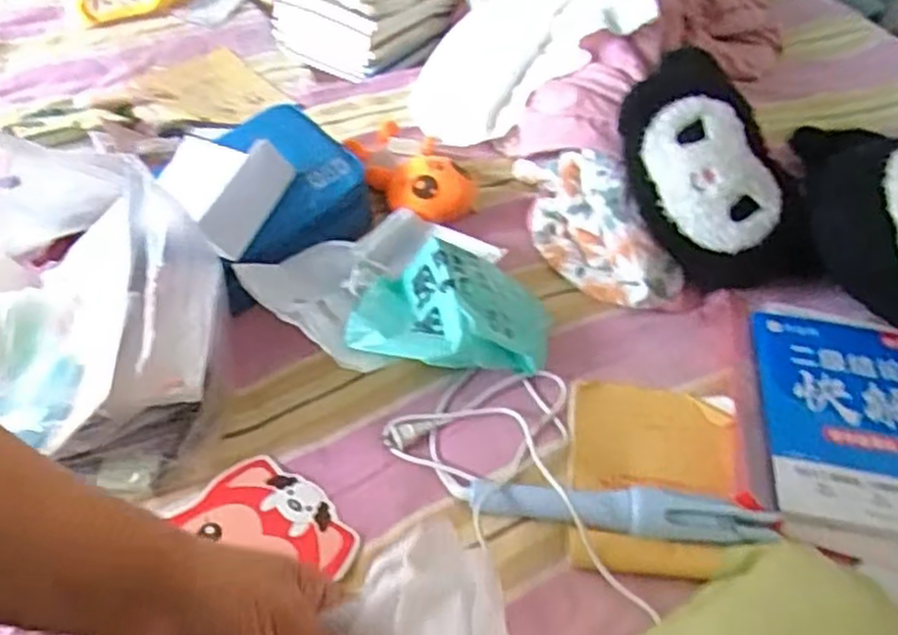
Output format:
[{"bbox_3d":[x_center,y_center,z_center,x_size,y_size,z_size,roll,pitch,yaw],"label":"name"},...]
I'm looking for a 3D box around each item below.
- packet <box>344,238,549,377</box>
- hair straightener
[{"bbox_3d":[0.003,0.000,0.789,0.217,0.084,0.153,-1,48,-4],"label":"packet"},{"bbox_3d":[0.163,0.185,0.689,0.290,0.037,0.053,7,48,2],"label":"hair straightener"}]

